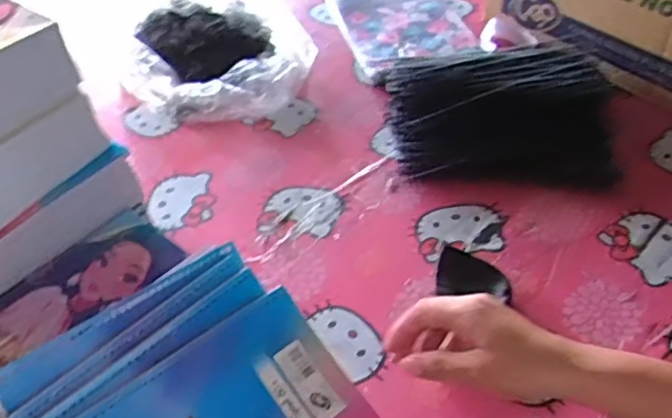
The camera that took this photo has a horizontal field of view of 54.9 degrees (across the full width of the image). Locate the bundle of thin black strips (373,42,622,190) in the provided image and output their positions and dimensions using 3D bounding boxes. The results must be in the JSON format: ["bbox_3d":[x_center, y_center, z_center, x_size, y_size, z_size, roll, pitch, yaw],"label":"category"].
[{"bbox_3d":[0.173,-0.105,0.693,0.240,0.069,0.174,2,45,7],"label":"bundle of thin black strips"}]

